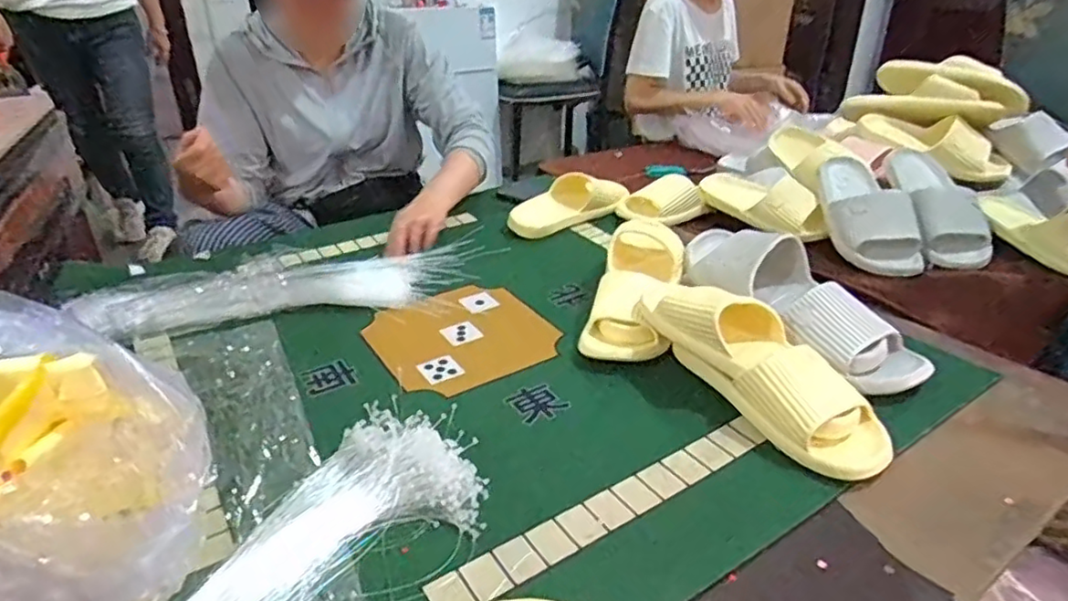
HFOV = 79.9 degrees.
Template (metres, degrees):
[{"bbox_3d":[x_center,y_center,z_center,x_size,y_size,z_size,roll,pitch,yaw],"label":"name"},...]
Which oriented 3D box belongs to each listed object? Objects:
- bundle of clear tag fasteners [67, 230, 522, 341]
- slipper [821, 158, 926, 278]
[{"bbox_3d":[-0.311,-0.023,0.868,0.573,0.038,0.191,-12,31,-22],"label":"bundle of clear tag fasteners"},{"bbox_3d":[0.490,-0.147,0.961,0.100,0.068,0.256,-4,52,-7],"label":"slipper"}]

